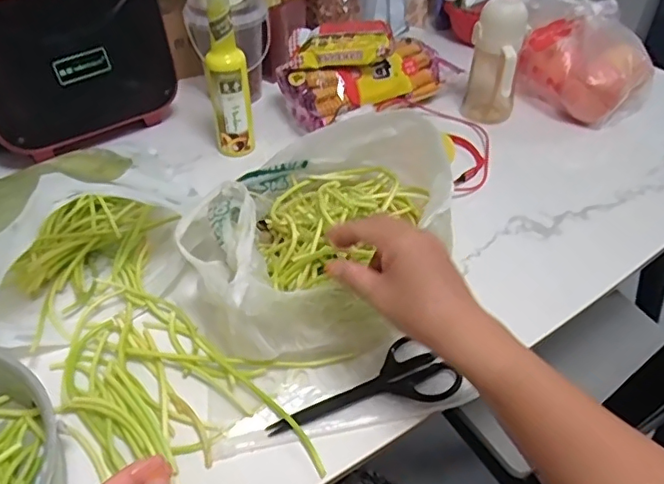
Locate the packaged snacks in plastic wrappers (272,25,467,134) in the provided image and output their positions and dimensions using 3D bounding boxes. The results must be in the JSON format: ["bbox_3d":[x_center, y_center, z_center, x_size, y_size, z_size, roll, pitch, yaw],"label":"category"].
[{"bbox_3d":[0.065,-0.256,0.840,0.275,0.094,0.133,-18,45,-19],"label":"packaged snacks in plastic wrappers"}]

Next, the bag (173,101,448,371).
[{"bbox_3d":[-0.013,-0.013,0.557,0.257,0.134,0.234,-6,42,-6],"label":"bag"}]

